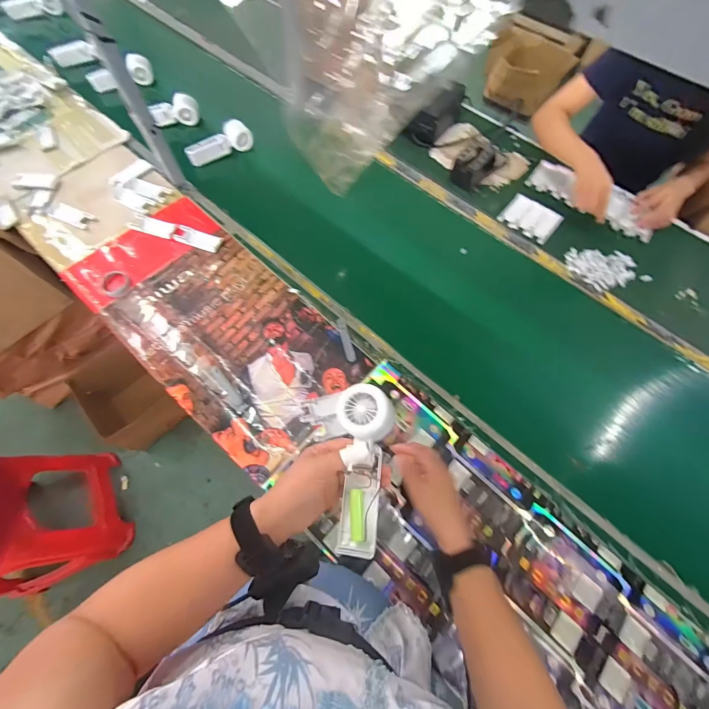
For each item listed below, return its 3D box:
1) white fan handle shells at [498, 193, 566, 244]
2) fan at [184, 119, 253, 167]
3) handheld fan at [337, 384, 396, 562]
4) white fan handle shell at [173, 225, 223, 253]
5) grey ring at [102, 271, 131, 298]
[{"bbox_3d":[0.430,-0.335,0.823,0.125,0.020,0.094,37,72,13],"label":"white fan handle shells"},{"bbox_3d":[-0.352,-0.551,0.886,0.176,0.067,0.040,-29,71,-12],"label":"fan"},{"bbox_3d":[0.009,0.118,0.358,0.058,0.030,0.168,4,81,0],"label":"handheld fan"},{"bbox_3d":[-0.353,-0.261,0.766,0.107,0.008,0.044,17,68,6],"label":"white fan handle shell"},{"bbox_3d":[-0.507,-0.150,0.720,0.060,0.014,0.054,41,73,14],"label":"grey ring"}]

